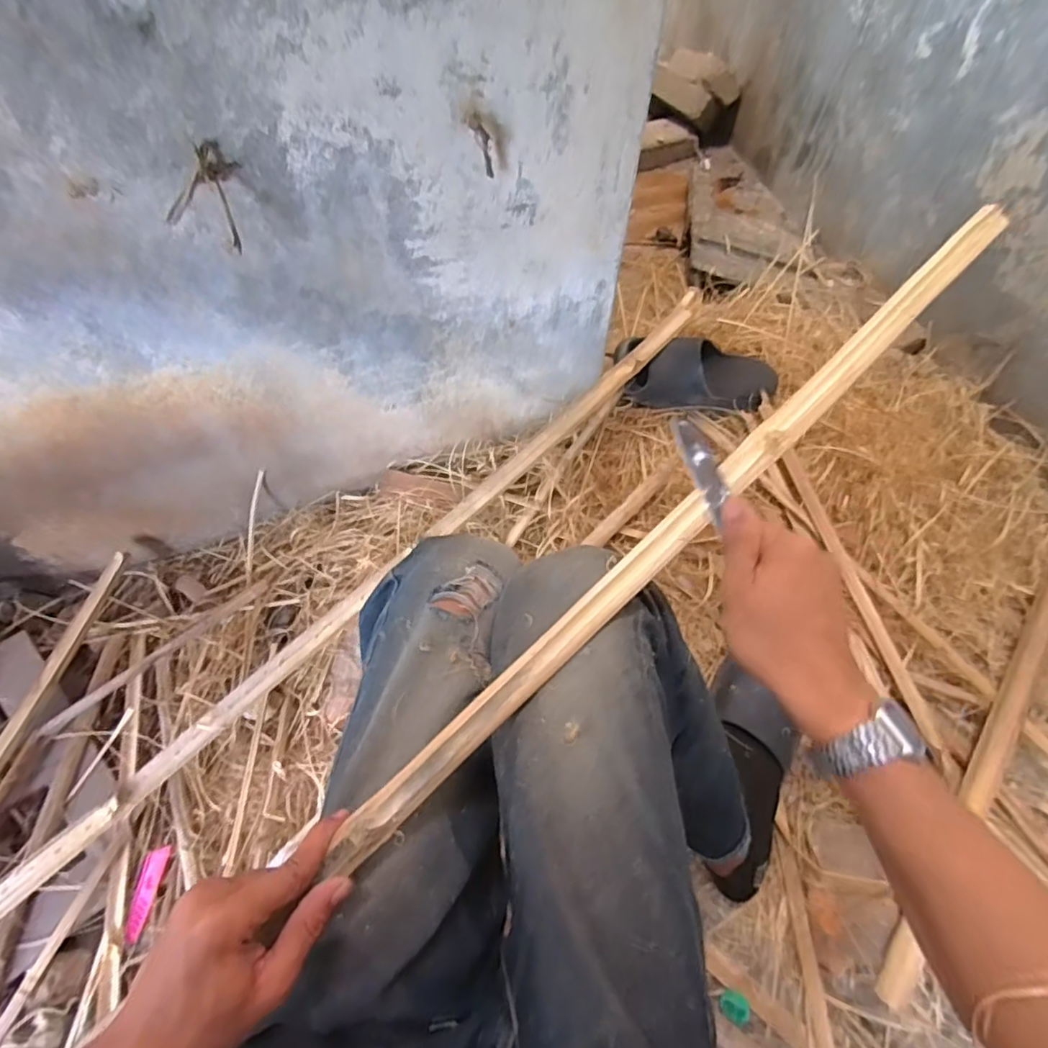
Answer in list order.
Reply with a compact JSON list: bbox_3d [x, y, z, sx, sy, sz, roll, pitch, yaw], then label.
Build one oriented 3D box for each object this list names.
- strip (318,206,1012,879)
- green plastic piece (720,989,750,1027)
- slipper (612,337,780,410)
[{"bbox_3d":[0.126,-0.014,0.409,0.659,0.015,0.028,-43,70,-7],"label":"strip"},{"bbox_3d":[0.238,0.546,0.654,0.033,0.011,0.029,34,67,16],"label":"green plastic piece"},{"bbox_3d":[0.285,-0.254,0.982,0.260,0.085,0.092,7,63,3],"label":"slipper"}]

